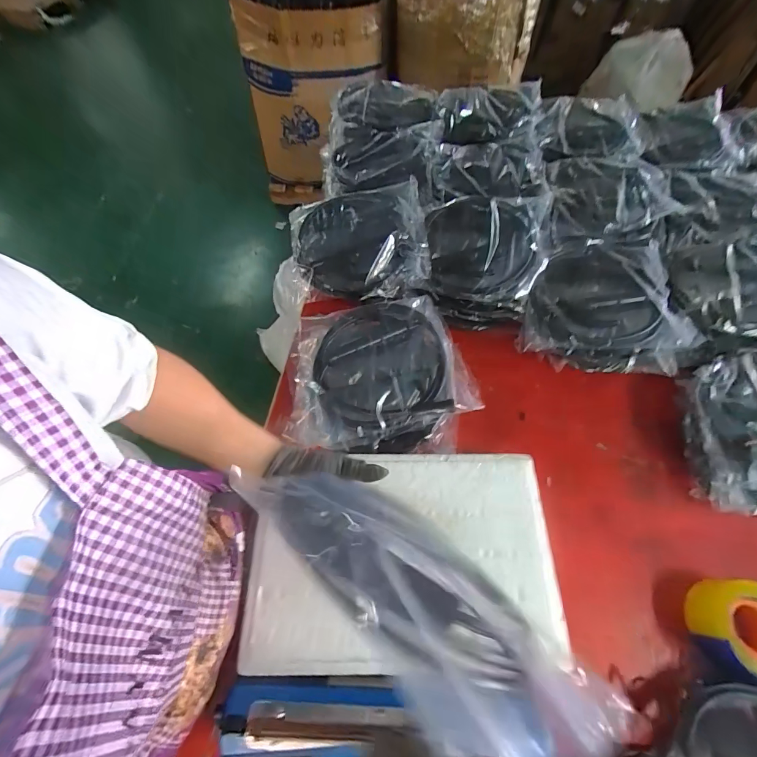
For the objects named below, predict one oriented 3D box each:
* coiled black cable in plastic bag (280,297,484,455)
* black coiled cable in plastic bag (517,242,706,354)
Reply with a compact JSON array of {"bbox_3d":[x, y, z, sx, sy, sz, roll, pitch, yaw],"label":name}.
[{"bbox_3d":[-0.003,-0.010,0.658,0.312,0.060,0.258,-9,63,-5],"label":"coiled black cable in plastic bag"},{"bbox_3d":[0.440,-0.161,0.740,0.294,0.063,0.270,3,63,1],"label":"black coiled cable in plastic bag"}]

